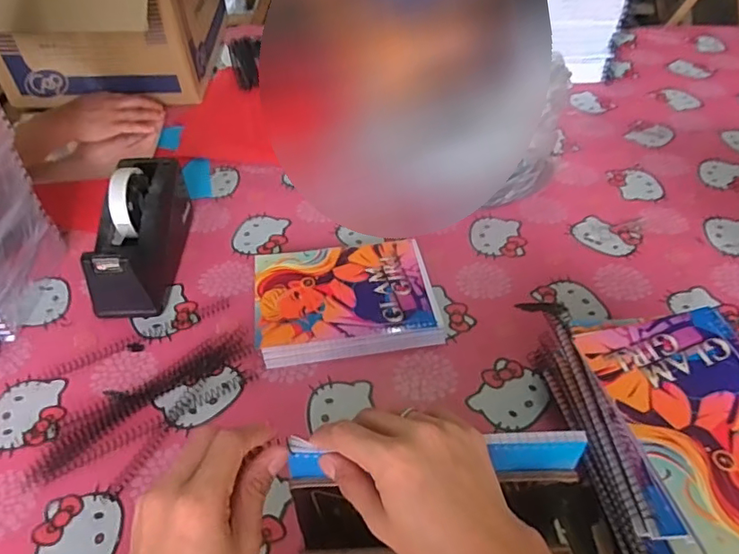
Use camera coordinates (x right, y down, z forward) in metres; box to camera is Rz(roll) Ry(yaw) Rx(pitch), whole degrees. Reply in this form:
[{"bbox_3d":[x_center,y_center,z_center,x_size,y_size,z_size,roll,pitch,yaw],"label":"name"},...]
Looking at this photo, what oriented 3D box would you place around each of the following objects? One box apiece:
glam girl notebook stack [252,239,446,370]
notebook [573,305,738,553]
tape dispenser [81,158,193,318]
[{"bbox_3d":[-0.029,0.025,0.628,0.200,0.028,0.156,-7,46,-7],"label":"glam girl notebook stack"},{"bbox_3d":[0.279,0.111,0.439,0.144,0.011,0.193,-9,47,-11],"label":"notebook"},{"bbox_3d":[-0.274,-0.057,0.651,0.072,0.111,0.208,1,46,0],"label":"tape dispenser"}]

